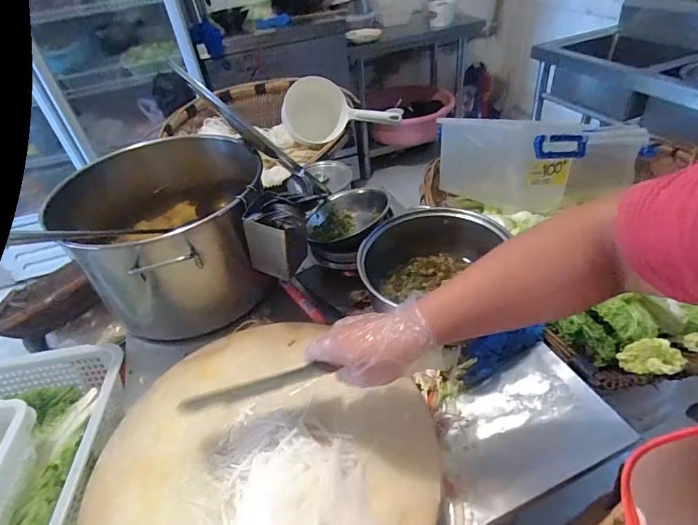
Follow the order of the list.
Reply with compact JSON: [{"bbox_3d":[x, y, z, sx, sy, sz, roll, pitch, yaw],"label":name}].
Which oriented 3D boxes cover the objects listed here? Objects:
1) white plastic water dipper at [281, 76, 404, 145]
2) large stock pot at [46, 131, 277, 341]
[{"bbox_3d":[-0.021,-0.394,1.030,0.294,0.142,0.075,-12,40,-4],"label":"white plastic water dipper"},{"bbox_3d":[-0.293,-0.041,0.724,0.285,0.253,0.306,-5,40,4],"label":"large stock pot"}]

